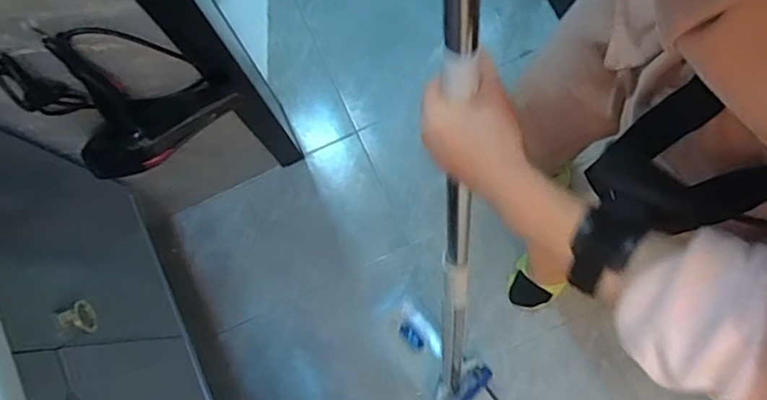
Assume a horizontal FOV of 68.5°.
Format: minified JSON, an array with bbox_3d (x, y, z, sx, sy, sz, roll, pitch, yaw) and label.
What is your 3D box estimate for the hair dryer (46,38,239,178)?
[{"bbox_3d":[-0.332,-0.132,0.753,0.233,0.232,0.098,-25,80,-5],"label":"hair dryer"}]

